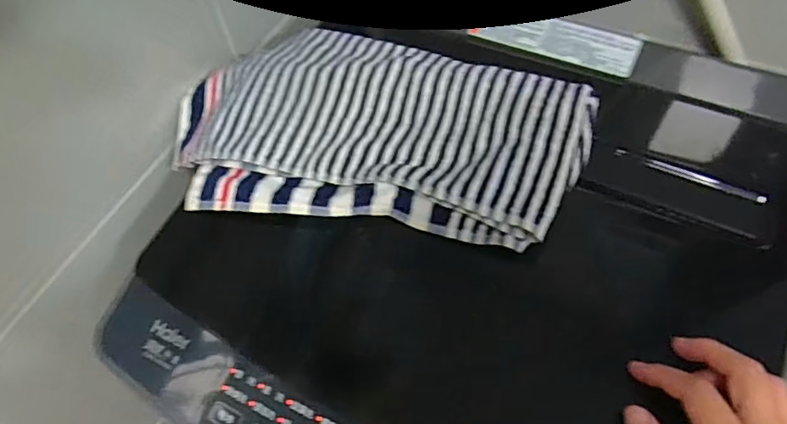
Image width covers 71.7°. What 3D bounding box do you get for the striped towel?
[{"bbox_3d":[-0.023,-0.071,0.456,0.351,0.041,0.178,7,57,9],"label":"striped towel"}]

